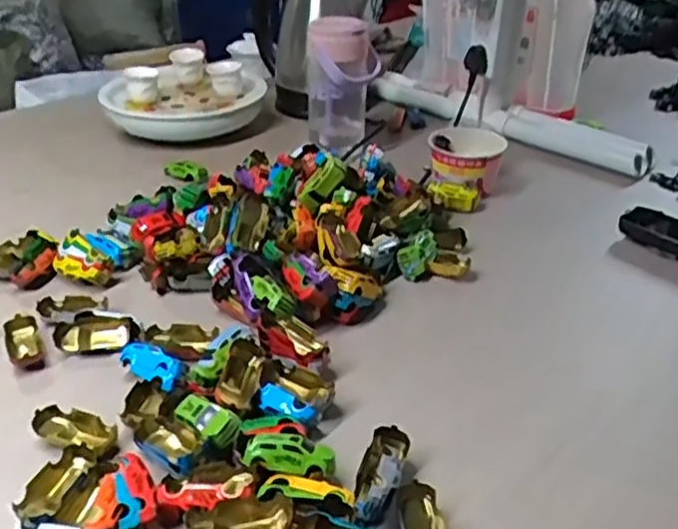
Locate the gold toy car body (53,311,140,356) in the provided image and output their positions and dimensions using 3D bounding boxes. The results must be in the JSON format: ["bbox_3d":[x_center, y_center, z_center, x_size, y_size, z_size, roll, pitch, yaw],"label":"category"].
[{"bbox_3d":[-0.217,0.062,0.621,0.076,0.026,0.029,-1,31,-3],"label":"gold toy car body"}]

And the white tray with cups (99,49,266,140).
[{"bbox_3d":[-0.234,-0.254,1.019,0.227,0.069,0.218,8,32,12],"label":"white tray with cups"}]

